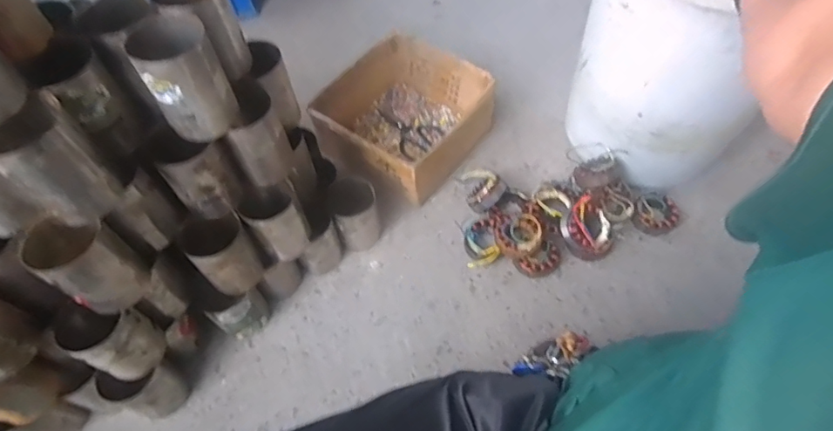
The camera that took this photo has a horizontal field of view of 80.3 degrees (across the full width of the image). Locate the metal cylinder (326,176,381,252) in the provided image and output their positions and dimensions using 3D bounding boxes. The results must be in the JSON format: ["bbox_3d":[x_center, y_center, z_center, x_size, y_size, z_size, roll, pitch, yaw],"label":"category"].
[{"bbox_3d":[-0.117,0.002,0.957,0.085,0.150,0.087,-1,59,2],"label":"metal cylinder"}]

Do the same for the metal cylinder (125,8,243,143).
[{"bbox_3d":[-0.293,-0.176,0.636,0.090,0.142,0.094,-1,59,2],"label":"metal cylinder"}]

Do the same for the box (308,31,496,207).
[{"bbox_3d":[-0.036,-0.225,1.102,0.344,0.142,0.323,34,66,21],"label":"box"}]

